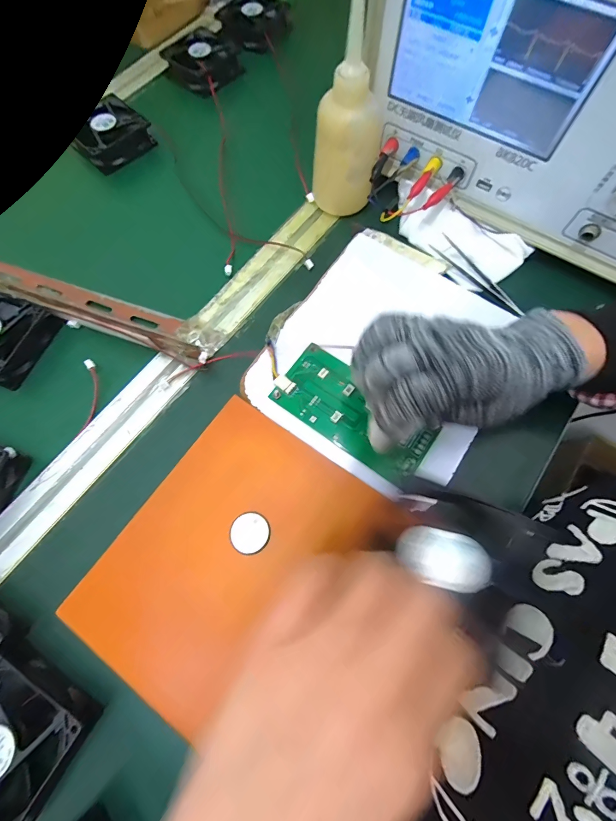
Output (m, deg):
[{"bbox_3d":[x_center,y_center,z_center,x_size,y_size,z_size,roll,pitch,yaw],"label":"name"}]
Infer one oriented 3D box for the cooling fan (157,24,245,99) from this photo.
[{"bbox_3d":[-0.134,-0.468,0.459,0.087,0.025,0.093,35,76,13],"label":"cooling fan"}]

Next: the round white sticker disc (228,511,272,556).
[{"bbox_3d":[-0.043,0.091,0.257,0.029,0.005,0.028,-1,71,2],"label":"round white sticker disc"}]

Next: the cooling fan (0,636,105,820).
[{"bbox_3d":[-0.194,0.216,0.224,0.083,0.027,0.079,32,76,12],"label":"cooling fan"}]

